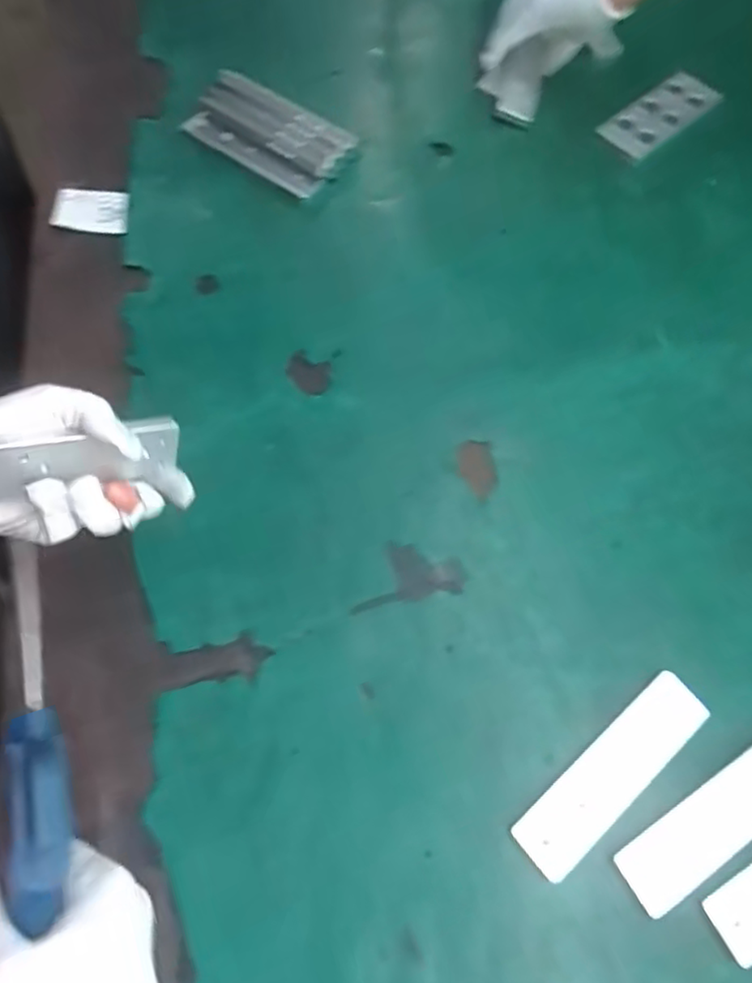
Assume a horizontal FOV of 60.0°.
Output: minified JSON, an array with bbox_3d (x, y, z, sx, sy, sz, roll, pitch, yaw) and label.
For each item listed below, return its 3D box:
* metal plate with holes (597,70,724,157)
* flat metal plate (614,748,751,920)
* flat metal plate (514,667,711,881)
[{"bbox_3d":[0.318,-0.423,0.730,0.158,0.007,0.061,-38,82,-16],"label":"metal plate with holes"},{"bbox_3d":[0.225,0.210,0.420,0.154,0.004,0.041,-28,69,-15],"label":"flat metal plate"},{"bbox_3d":[0.157,0.184,0.430,0.155,0.005,0.041,-36,71,-18],"label":"flat metal plate"}]

